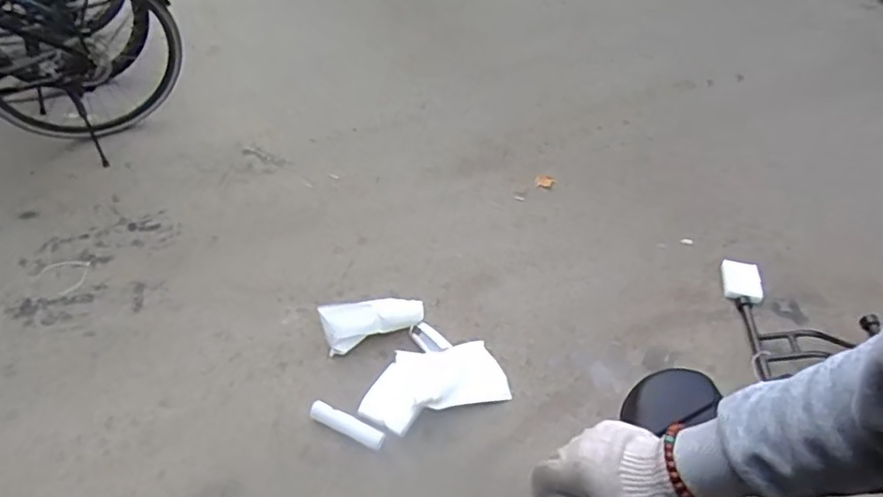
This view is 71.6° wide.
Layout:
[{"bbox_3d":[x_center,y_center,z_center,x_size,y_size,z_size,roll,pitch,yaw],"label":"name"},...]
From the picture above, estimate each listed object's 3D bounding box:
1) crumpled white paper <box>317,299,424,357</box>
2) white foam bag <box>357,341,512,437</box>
[{"bbox_3d":[-0.191,0.211,1.760,0.294,0.129,0.080,-12,48,-14],"label":"crumpled white paper"},{"bbox_3d":[-0.022,0.364,1.657,0.392,0.048,0.213,-16,48,-21],"label":"white foam bag"}]

